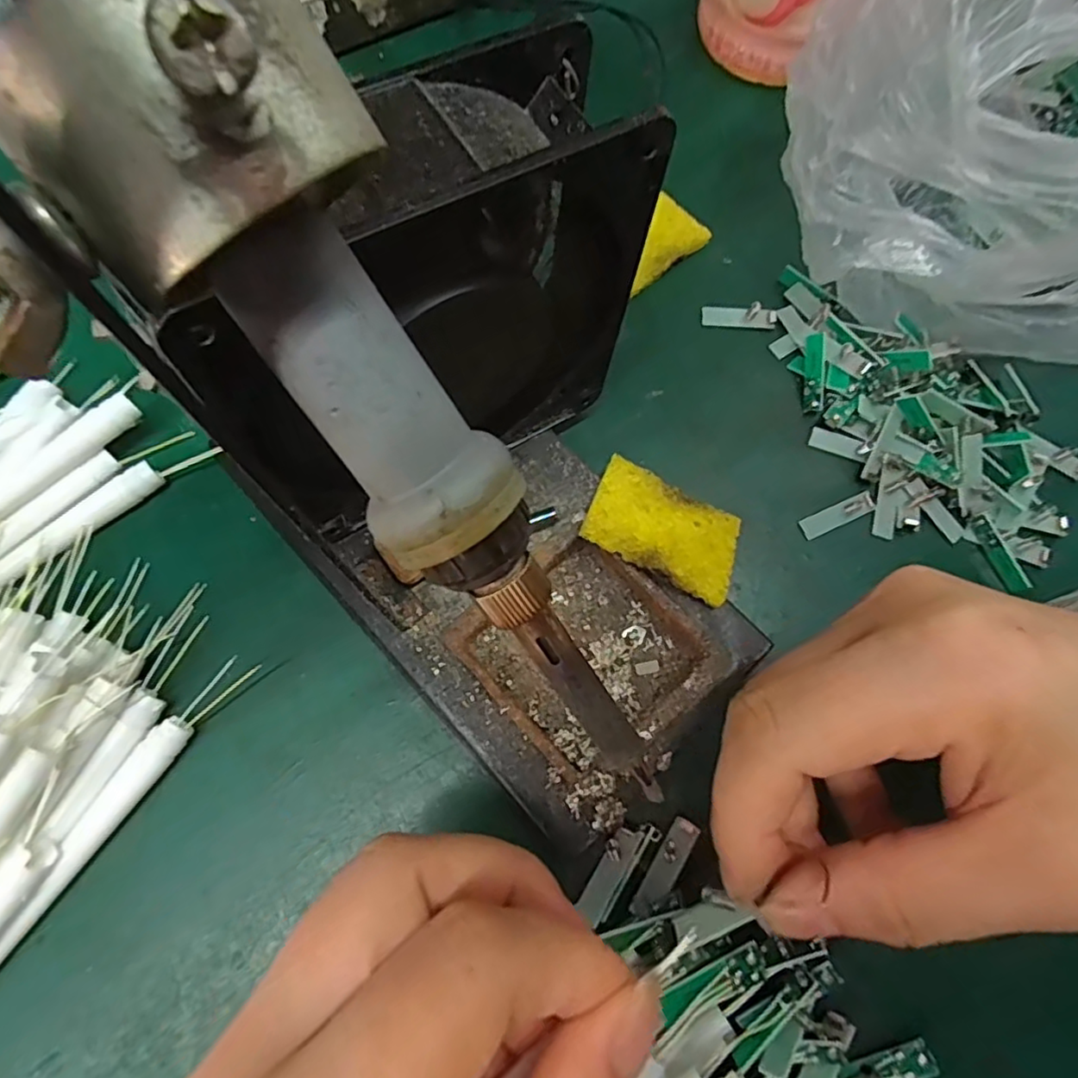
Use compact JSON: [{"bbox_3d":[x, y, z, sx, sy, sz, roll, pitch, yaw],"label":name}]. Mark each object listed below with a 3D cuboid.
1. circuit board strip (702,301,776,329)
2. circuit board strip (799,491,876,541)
[{"bbox_3d":[0.089,-0.099,0.273,0.033,0.010,0.008,5,70,-2],"label":"circuit board strip"},{"bbox_3d":[0.119,-0.010,0.245,0.031,0.004,0.008,-25,76,-1],"label":"circuit board strip"}]

